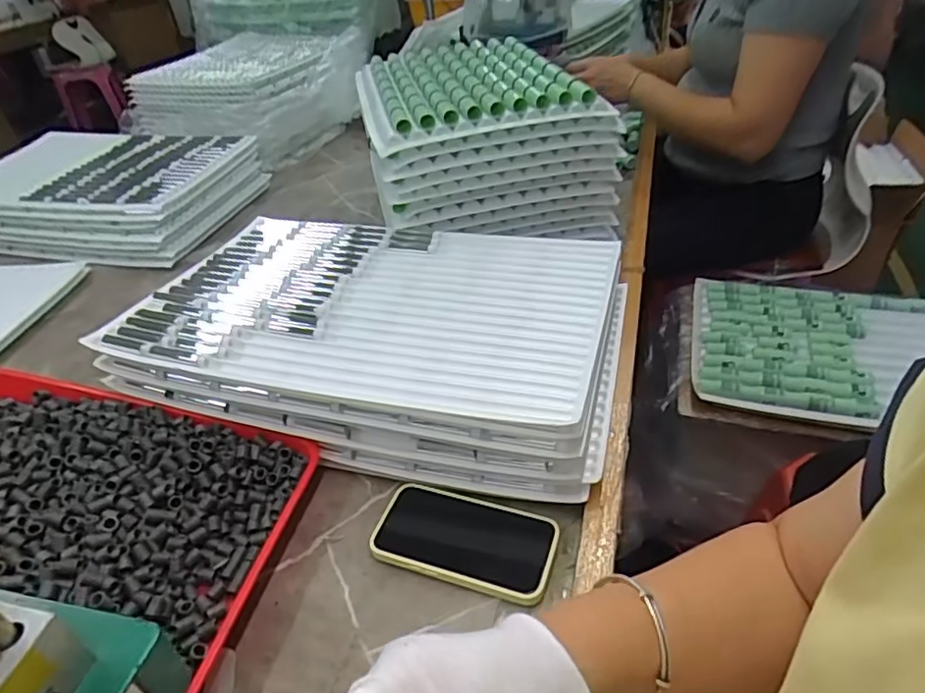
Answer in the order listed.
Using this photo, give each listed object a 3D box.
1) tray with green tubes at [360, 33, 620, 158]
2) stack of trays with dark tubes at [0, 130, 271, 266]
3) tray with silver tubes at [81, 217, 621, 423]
[{"bbox_3d":[-0.003,-0.403,0.898,0.307,0.051,0.423,-12,38,-7],"label":"tray with green tubes"},{"bbox_3d":[-0.676,-0.299,1.115,0.503,0.109,0.359,4,39,13],"label":"stack of trays with dark tubes"},{"bbox_3d":[-0.097,-0.059,0.649,0.493,0.019,0.321,7,40,16],"label":"tray with silver tubes"}]

